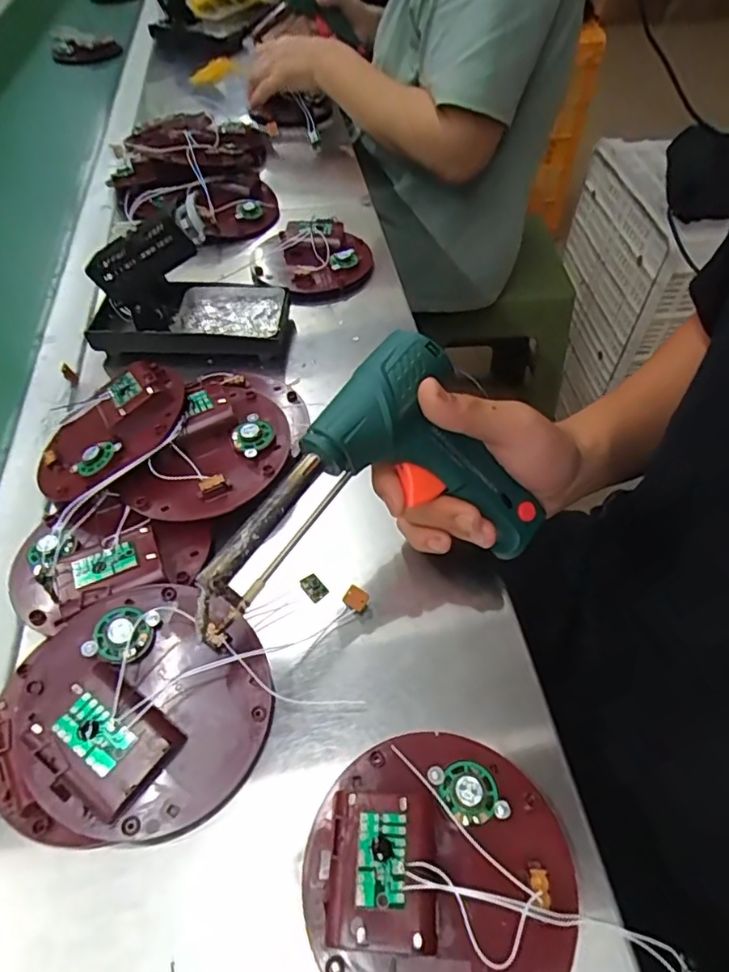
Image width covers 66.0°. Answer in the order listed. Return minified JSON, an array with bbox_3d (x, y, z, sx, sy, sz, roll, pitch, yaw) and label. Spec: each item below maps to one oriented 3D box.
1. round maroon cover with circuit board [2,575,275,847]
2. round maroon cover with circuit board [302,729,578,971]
[{"bbox_3d":[-0.113,0.111,0.292,0.119,0.041,0.120,0,52,0],"label":"round maroon cover with circuit board"},{"bbox_3d":[0.035,0.172,0.251,0.121,0.027,0.117,0,52,0],"label":"round maroon cover with circuit board"}]

